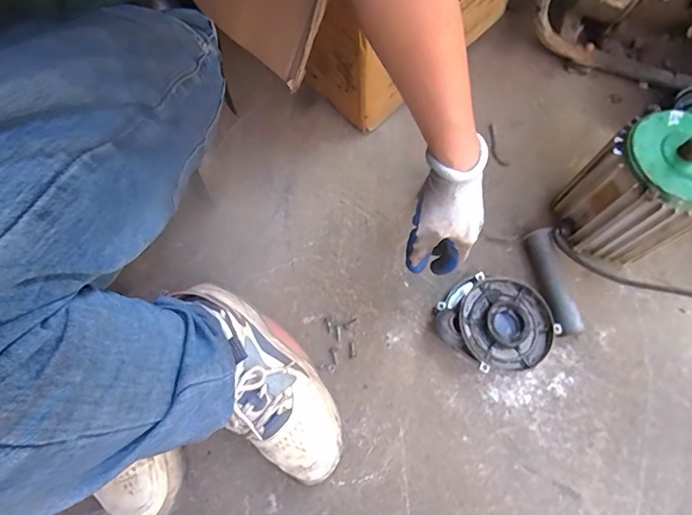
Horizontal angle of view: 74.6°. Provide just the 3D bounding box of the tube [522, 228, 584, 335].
[{"bbox_3d":[0.290,0.035,0.642,0.035,0.043,0.149,-9,70,-5],"label":"tube"}]

